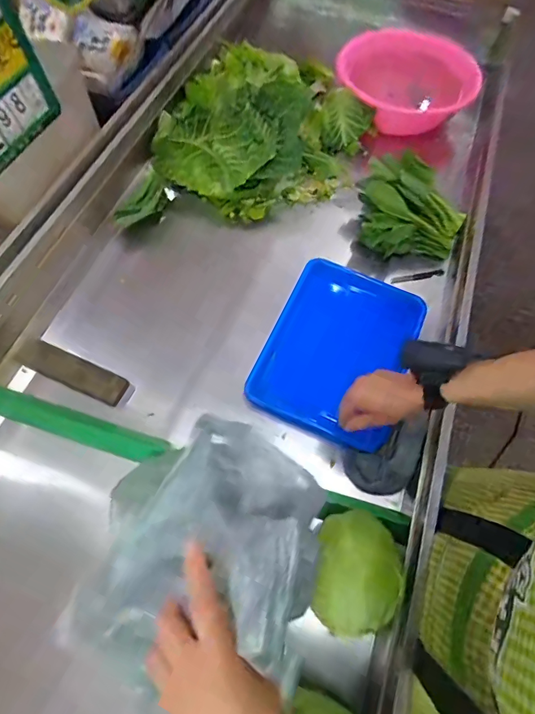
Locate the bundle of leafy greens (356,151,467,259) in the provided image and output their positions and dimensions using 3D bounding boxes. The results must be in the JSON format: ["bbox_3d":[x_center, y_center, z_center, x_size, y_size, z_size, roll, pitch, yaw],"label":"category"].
[{"bbox_3d":[0.298,-0.313,0.827,0.206,0.119,0.173,2,64,0],"label":"bundle of leafy greens"}]

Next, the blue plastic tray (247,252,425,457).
[{"bbox_3d":[0.132,-0.018,0.721,0.244,0.041,0.321,25,75,3],"label":"blue plastic tray"}]

